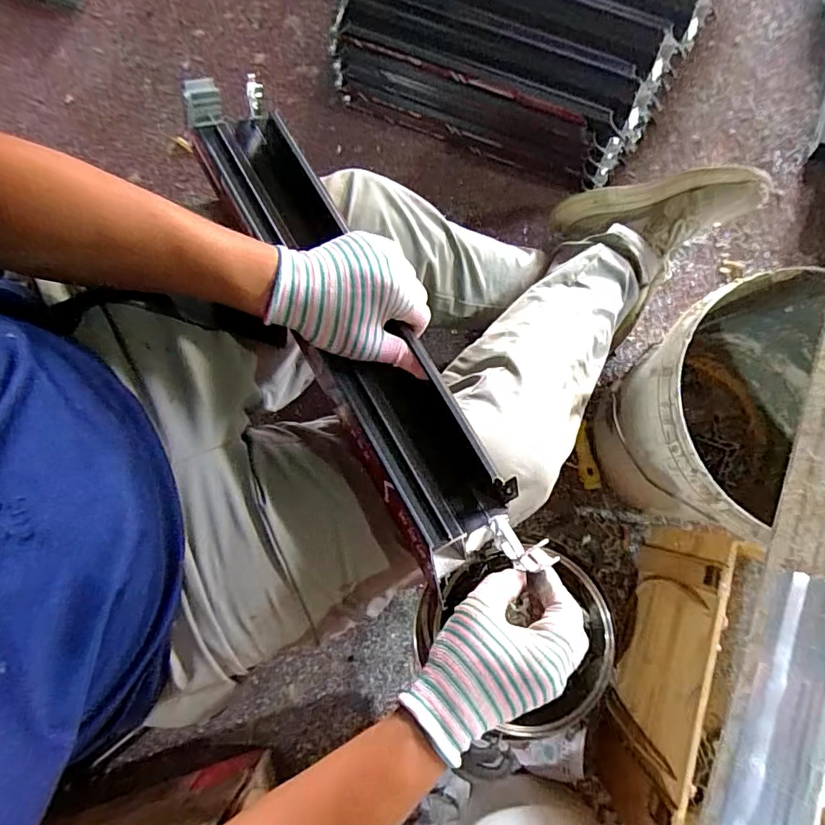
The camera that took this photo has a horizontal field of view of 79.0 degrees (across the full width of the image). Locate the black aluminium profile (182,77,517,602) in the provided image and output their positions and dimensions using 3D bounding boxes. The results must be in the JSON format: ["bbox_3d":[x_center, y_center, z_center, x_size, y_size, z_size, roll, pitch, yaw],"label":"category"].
[{"bbox_3d":[-0.069,-0.103,0.464,0.091,0.071,0.503,-27,75,-5],"label":"black aluminium profile"}]

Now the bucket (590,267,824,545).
[{"bbox_3d":[0.408,0.009,0.649,0.292,0.291,0.274,0,80,-1],"label":"bucket"}]

